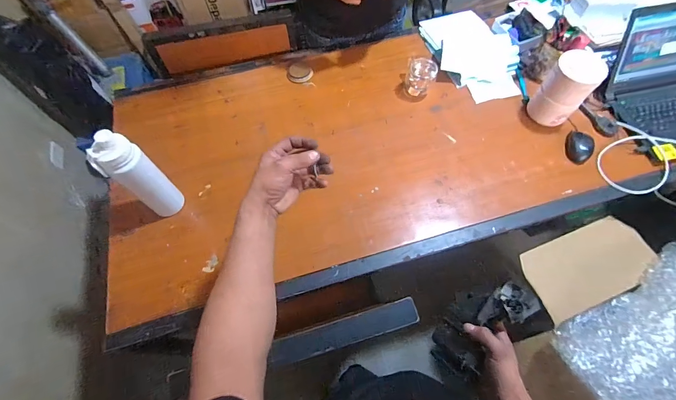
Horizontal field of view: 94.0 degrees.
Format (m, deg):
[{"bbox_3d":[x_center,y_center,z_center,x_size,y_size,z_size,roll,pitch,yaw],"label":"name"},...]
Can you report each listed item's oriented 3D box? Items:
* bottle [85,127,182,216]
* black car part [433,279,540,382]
[{"bbox_3d":[-0.432,-0.046,0.698,0.061,0.257,0.083,37,70,17],"label":"bottle"},{"bbox_3d":[0.221,0.202,0.508,0.182,0.051,0.088,-48,70,9],"label":"black car part"}]

